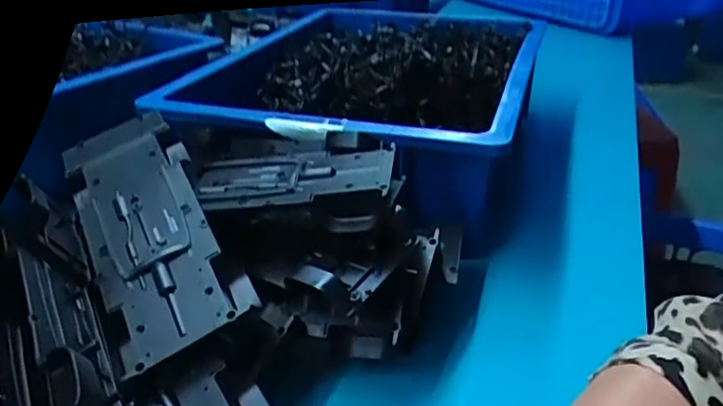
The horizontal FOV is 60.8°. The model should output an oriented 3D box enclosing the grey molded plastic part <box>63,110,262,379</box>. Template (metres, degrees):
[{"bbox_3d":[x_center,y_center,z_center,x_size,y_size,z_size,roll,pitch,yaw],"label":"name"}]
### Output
[{"bbox_3d":[-0.130,0.014,0.382,0.071,0.023,0.195,-29,51,-9],"label":"grey molded plastic part"}]

